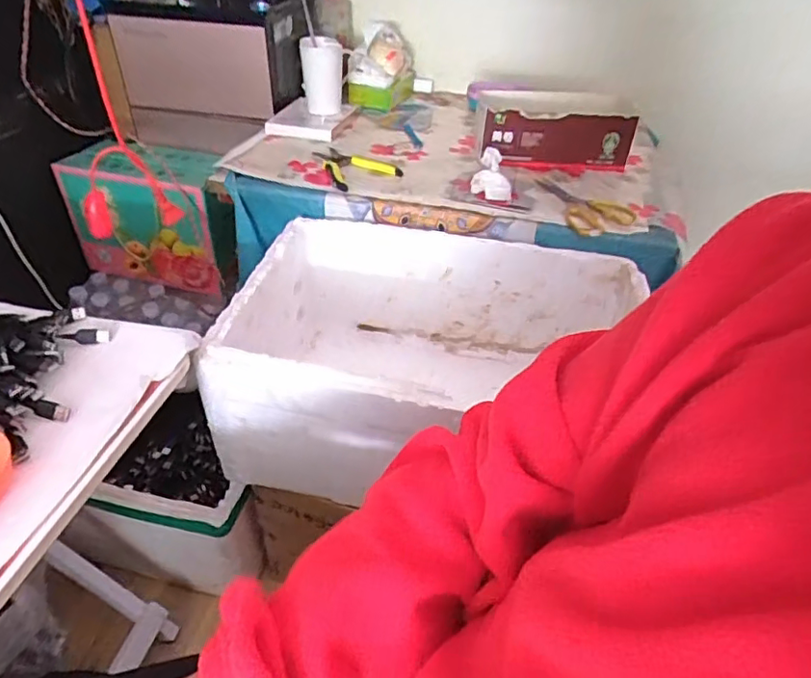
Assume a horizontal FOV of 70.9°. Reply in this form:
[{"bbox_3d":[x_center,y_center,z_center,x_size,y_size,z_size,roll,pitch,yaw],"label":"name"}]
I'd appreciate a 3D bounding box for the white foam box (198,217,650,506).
[{"bbox_3d":[0.034,0.038,0.788,0.478,0.232,0.345,9,39,8],"label":"white foam box"}]

